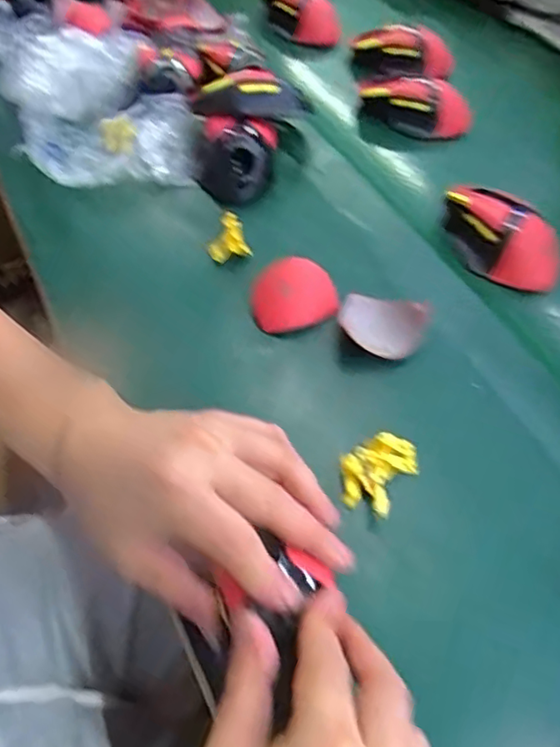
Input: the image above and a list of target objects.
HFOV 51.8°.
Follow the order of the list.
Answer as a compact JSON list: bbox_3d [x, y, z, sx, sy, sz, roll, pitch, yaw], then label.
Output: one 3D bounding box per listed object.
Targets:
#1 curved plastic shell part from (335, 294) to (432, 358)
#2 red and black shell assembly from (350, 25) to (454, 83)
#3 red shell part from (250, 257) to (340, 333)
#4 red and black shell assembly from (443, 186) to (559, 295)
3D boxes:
[{"bbox_3d":[0.073,-0.036,0.414,0.062,0.015,0.046,17,54,9],"label":"curved plastic shell part"},{"bbox_3d":[0.143,-0.388,0.700,0.112,0.057,0.074,35,59,21],"label":"red and black shell assembly"},{"bbox_3d":[0.010,-0.058,0.426,0.061,0.011,0.054,-6,76,4],"label":"red shell part"},{"bbox_3d":[0.179,-0.110,0.478,0.061,0.043,0.115,-15,56,-14],"label":"red and black shell assembly"}]

